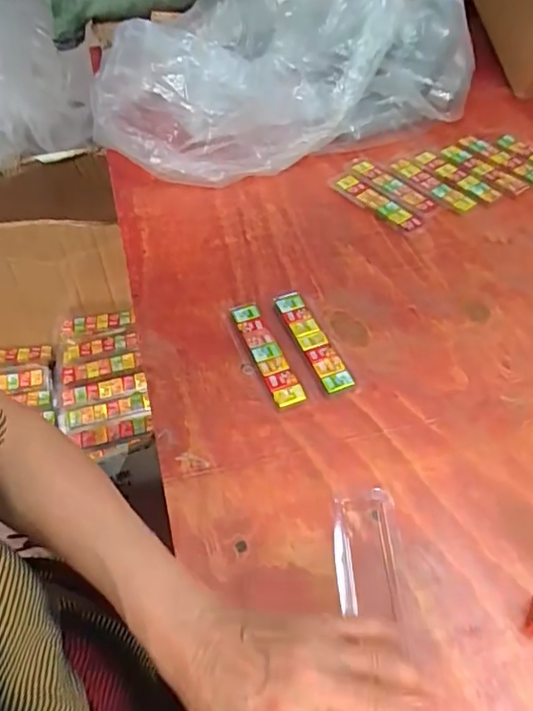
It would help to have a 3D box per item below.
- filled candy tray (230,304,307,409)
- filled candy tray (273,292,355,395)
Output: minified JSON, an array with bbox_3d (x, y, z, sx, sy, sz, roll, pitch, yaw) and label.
[{"bbox_3d":[0.000,-0.002,0.494,0.025,0.012,0.117,-18,52,-13],"label":"filled candy tray"},{"bbox_3d":[0.042,-0.014,0.503,0.027,0.013,0.120,-19,52,-13],"label":"filled candy tray"}]

